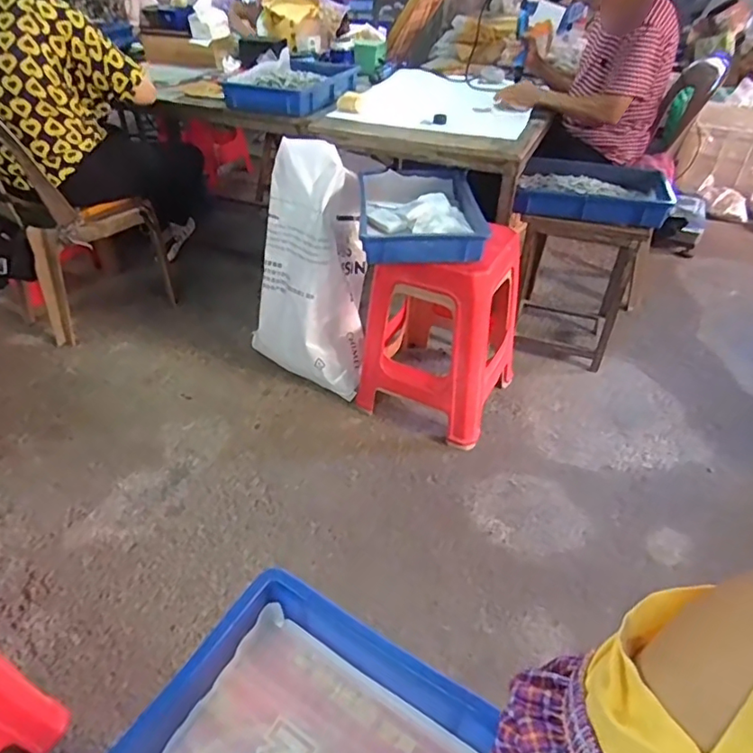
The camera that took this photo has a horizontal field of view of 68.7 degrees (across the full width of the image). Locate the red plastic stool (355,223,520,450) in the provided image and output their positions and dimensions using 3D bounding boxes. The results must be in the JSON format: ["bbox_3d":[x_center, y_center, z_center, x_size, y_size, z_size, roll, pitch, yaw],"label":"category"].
[{"bbox_3d":[0.162,-0.145,1.460,0.386,0.486,0.347,21,45,21],"label":"red plastic stool"}]

